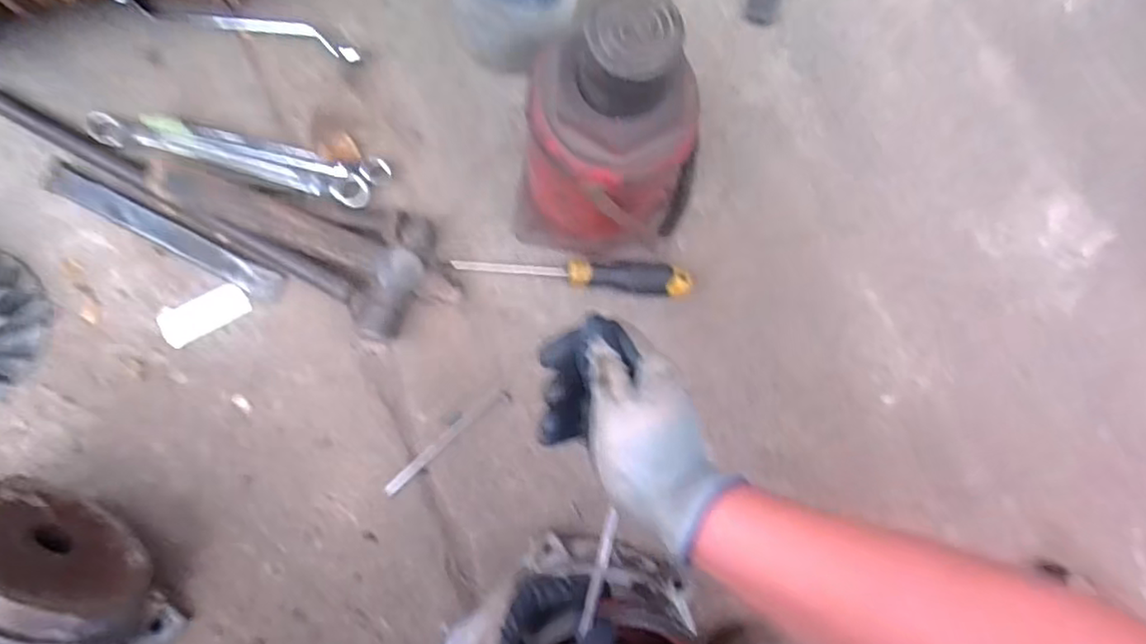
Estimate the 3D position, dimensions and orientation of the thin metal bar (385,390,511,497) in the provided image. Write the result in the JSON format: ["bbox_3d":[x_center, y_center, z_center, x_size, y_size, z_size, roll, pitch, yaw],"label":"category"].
[{"bbox_3d":[-0.118,0.110,0.603,0.141,0.005,0.015,-39,89,-6],"label":"thin metal bar"}]

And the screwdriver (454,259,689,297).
[{"bbox_3d":[0.000,-0.045,0.615,0.220,0.032,0.027,5,86,-4],"label":"screwdriver"}]

